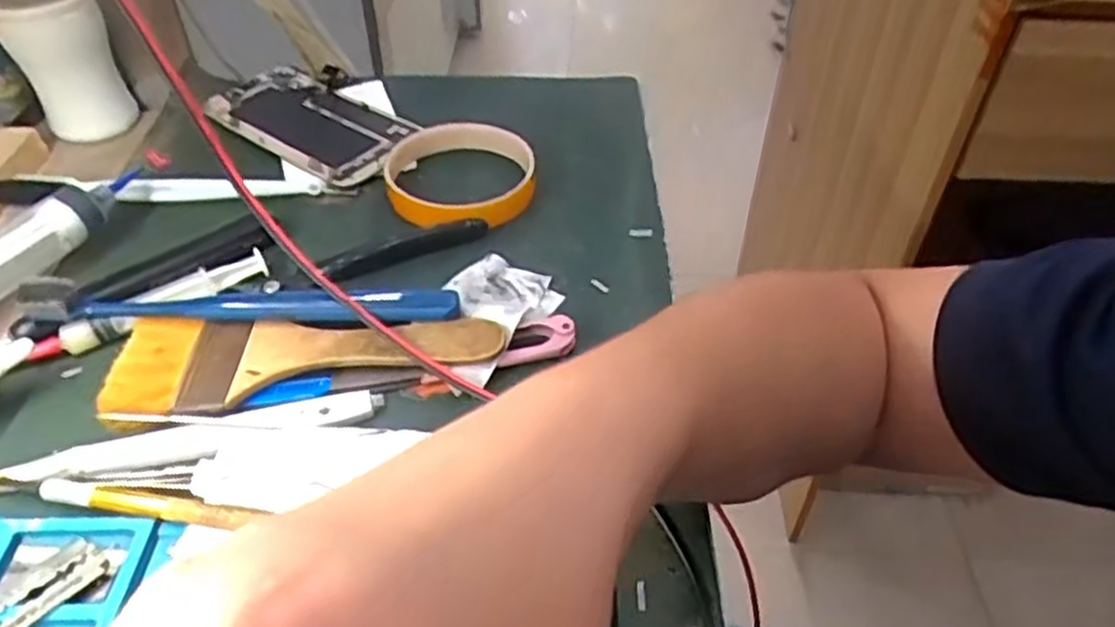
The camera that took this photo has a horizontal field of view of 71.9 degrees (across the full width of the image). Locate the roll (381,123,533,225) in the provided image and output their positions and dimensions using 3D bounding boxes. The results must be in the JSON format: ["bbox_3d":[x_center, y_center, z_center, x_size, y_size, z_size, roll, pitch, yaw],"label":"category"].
[{"bbox_3d":[-0.053,-0.078,0.425,0.081,0.015,0.085,0,44,0],"label":"roll"}]

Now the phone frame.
[{"bbox_3d":[-0.152,-0.120,0.476,0.150,0.007,0.071,29,51,27],"label":"phone frame"}]

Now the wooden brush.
[{"bbox_3d":[-0.107,0.013,0.330,0.159,0.010,0.059,-9,45,-9],"label":"wooden brush"}]

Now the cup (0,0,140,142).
[{"bbox_3d":[-0.283,-0.147,0.442,0.052,0.082,0.044,-28,51,-26],"label":"cup"}]

